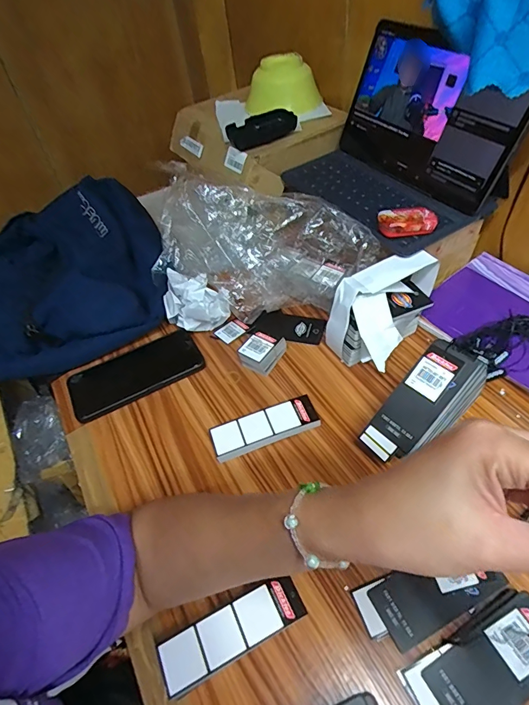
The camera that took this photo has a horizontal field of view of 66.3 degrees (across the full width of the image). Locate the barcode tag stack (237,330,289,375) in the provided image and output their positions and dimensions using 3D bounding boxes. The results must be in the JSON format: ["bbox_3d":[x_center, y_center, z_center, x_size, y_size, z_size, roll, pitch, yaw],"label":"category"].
[{"bbox_3d":[-0.002,-0.001,0.523,0.039,0.035,0.052,30,58,29],"label":"barcode tag stack"}]

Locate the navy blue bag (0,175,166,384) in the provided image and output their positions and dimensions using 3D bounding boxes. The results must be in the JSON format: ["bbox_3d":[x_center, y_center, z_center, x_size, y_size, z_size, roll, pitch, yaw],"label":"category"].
[{"bbox_3d":[-0.359,-0.111,0.611,0.382,0.114,0.312,-16,48,-8],"label":"navy blue bag"}]

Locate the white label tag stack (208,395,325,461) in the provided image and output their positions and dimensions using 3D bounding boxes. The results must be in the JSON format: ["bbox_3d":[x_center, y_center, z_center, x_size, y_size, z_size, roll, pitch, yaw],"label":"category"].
[{"bbox_3d":[0.000,0.086,0.457,0.119,0.022,0.037,-18,49,-9],"label":"white label tag stack"}]

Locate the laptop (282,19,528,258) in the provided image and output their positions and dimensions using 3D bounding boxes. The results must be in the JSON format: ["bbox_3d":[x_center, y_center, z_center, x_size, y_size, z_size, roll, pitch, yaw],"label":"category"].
[{"bbox_3d":[0.159,-0.278,0.530,0.188,0.152,0.271,-28,52,-17],"label":"laptop"}]

